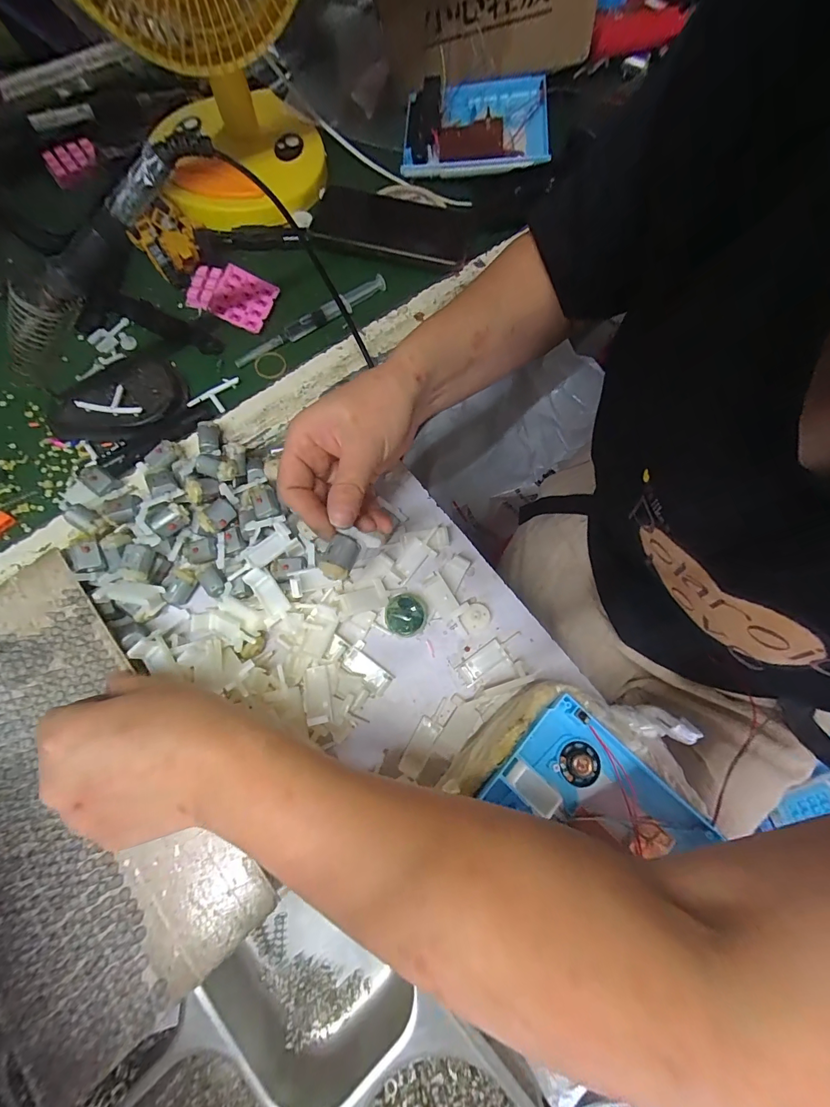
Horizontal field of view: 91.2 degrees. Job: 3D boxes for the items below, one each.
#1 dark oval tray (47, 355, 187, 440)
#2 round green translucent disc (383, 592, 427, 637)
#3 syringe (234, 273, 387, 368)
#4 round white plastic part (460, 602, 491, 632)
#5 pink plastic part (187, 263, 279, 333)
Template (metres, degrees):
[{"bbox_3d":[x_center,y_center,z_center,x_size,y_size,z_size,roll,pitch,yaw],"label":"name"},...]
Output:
[{"bbox_3d":[-0.271,-0.141,0.366,0.112,0.022,0.075,-27,77,-9],"label":"dark oval tray"},{"bbox_3d":[-0.007,0.050,0.332,0.034,0.018,0.035,1,74,-2],"label":"round green translucent disc"},{"bbox_3d":[-0.101,-0.233,0.404,0.171,0.012,0.014,-36,78,-11],"label":"syringe"},{"bbox_3d":[0.051,0.053,0.338,0.021,0.008,0.024,44,77,10],"label":"round white plastic part"},{"bbox_3d":[-0.188,-0.259,0.404,0.086,0.017,0.057,15,74,2],"label":"pink plastic part"}]

